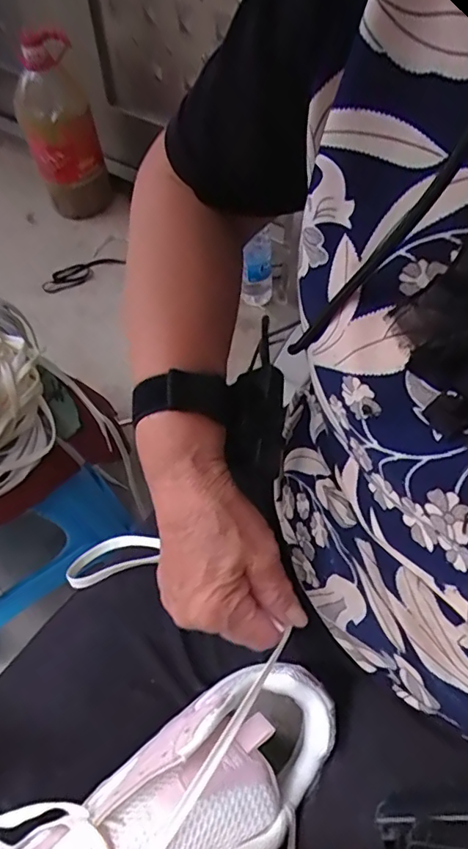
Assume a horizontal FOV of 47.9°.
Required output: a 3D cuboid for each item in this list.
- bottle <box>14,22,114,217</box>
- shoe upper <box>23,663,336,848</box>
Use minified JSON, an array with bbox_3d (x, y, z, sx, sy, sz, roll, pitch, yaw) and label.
[{"bbox_3d":[-0.378,-0.638,1.163,0.148,0.361,0.139,-15,54,-9],"label":"bottle"},{"bbox_3d":[-0.039,0.221,0.296,0.227,0.056,0.084,-29,58,-18],"label":"shoe upper"}]

